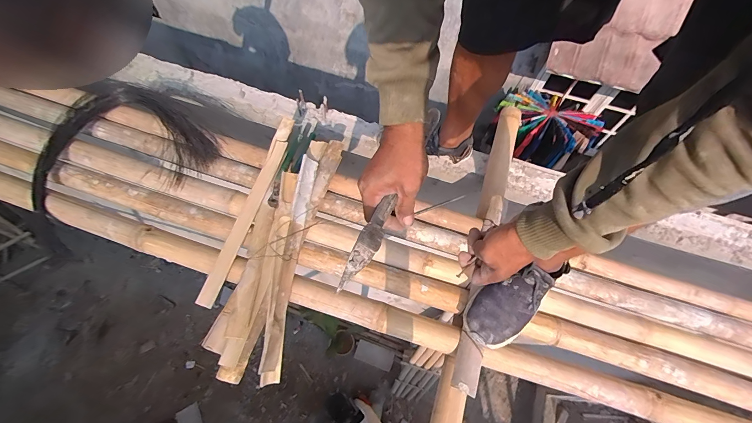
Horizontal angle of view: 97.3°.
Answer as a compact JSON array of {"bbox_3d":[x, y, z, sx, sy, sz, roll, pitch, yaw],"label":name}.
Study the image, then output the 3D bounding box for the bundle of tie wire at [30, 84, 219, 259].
[{"bbox_3d":[-0.685,-0.143,0.832,0.399,0.053,0.434,38,67,16],"label":"bundle of tie wire"}]

